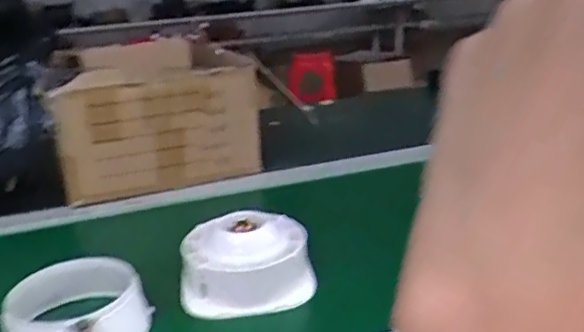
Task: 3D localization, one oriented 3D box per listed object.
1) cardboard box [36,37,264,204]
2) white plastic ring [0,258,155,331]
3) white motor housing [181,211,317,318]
[{"bbox_3d":[-0.214,-0.089,0.900,0.295,0.211,0.172,-12,21,-20],"label":"cardboard box"},{"bbox_3d":[-0.193,0.133,0.525,0.103,0.063,0.108,-4,20,2],"label":"white plastic ring"},{"bbox_3d":[-0.050,0.101,0.613,0.129,0.069,0.129,-7,20,-7],"label":"white motor housing"}]

